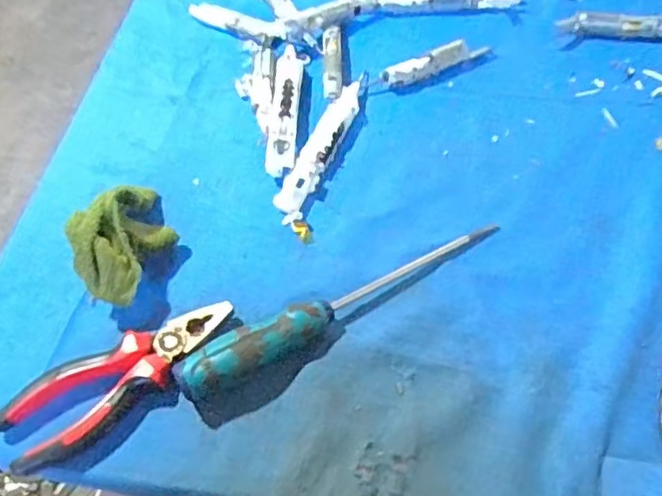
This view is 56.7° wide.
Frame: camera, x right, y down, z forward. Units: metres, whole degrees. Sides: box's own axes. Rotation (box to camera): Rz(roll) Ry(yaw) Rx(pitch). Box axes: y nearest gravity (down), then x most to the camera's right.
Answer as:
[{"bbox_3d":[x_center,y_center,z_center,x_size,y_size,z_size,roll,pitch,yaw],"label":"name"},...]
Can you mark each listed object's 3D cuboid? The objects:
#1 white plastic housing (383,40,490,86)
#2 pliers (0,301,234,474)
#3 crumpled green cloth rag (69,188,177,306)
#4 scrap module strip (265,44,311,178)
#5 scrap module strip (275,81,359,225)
[{"bbox_3d":[0.095,-0.166,0.549,0.102,0.016,0.017,-24,58,-12],"label":"white plastic housing"},{"bbox_3d":[-0.134,0.085,0.399,0.155,0.021,0.050,-31,59,-16],"label":"pliers"},{"bbox_3d":[-0.146,-0.010,0.440,0.054,0.055,0.104,12,58,12],"label":"crumpled green cloth rag"},{"bbox_3d":[-0.039,-0.124,0.528,0.025,0.019,0.144,3,56,6],"label":"scrap module strip"},{"bbox_3d":[-0.009,-0.082,0.503,0.024,0.018,0.145,19,59,16],"label":"scrap module strip"}]

